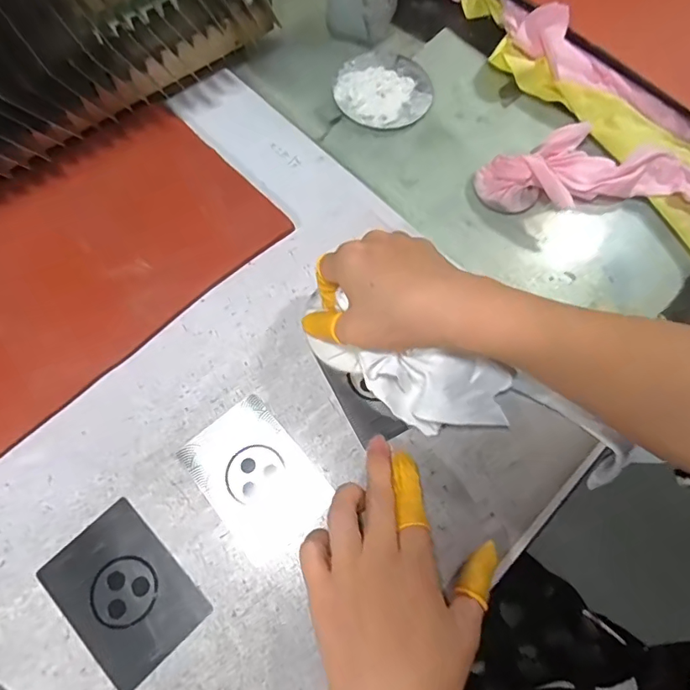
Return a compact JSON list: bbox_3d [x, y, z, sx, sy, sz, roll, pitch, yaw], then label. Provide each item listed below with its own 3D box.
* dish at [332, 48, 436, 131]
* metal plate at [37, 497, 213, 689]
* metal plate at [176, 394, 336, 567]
[{"bbox_3d":[0.034,-0.223,0.429,0.082,0.004,0.084,1,71,-2],"label":"dish"},{"bbox_3d":[-0.128,0.142,0.287,0.062,0.004,0.087,-42,77,-15],"label":"metal plate"},{"bbox_3d":[-0.055,0.083,0.311,0.063,0.004,0.090,-38,76,-14],"label":"metal plate"}]

